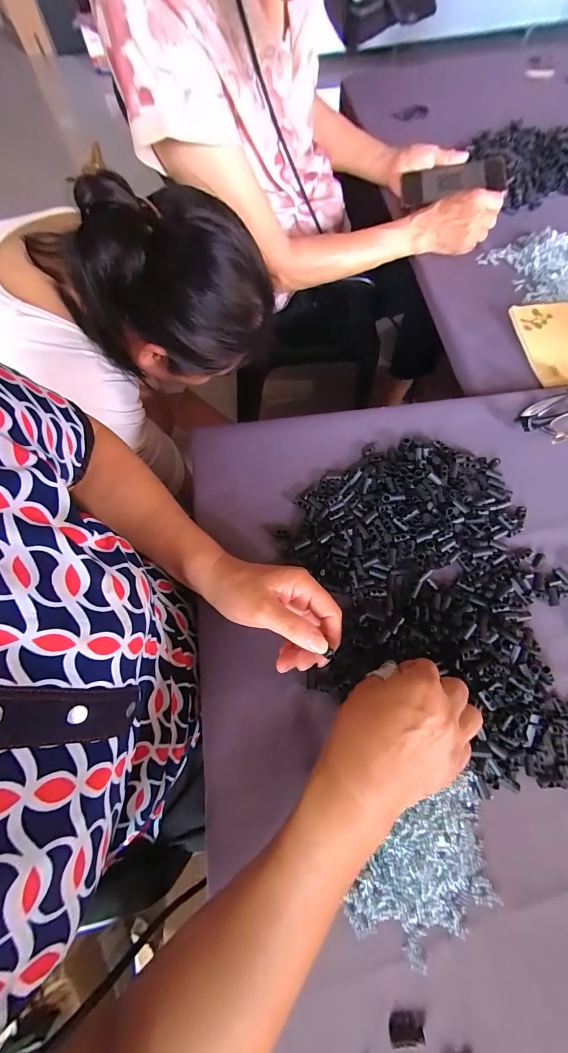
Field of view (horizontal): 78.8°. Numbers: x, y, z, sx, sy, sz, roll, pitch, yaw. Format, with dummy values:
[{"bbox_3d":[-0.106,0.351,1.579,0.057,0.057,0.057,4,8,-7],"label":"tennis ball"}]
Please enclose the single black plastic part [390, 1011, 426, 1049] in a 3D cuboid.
[{"bbox_3d":[0.089,0.360,0.247,0.025,0.004,0.017,-3,69,0],"label":"single black plastic part"}]

